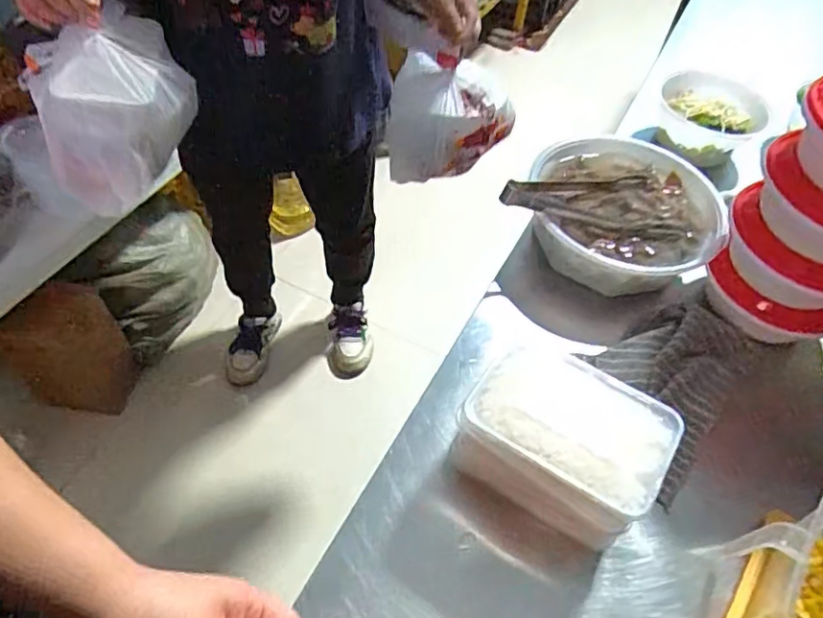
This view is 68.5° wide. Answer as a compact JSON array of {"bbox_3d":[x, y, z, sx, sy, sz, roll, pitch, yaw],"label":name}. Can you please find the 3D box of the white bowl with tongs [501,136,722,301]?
[{"bbox_3d":[0.258,-0.127,0.750,0.234,0.086,0.223,2,53,-3],"label":"white bowl with tongs"}]

